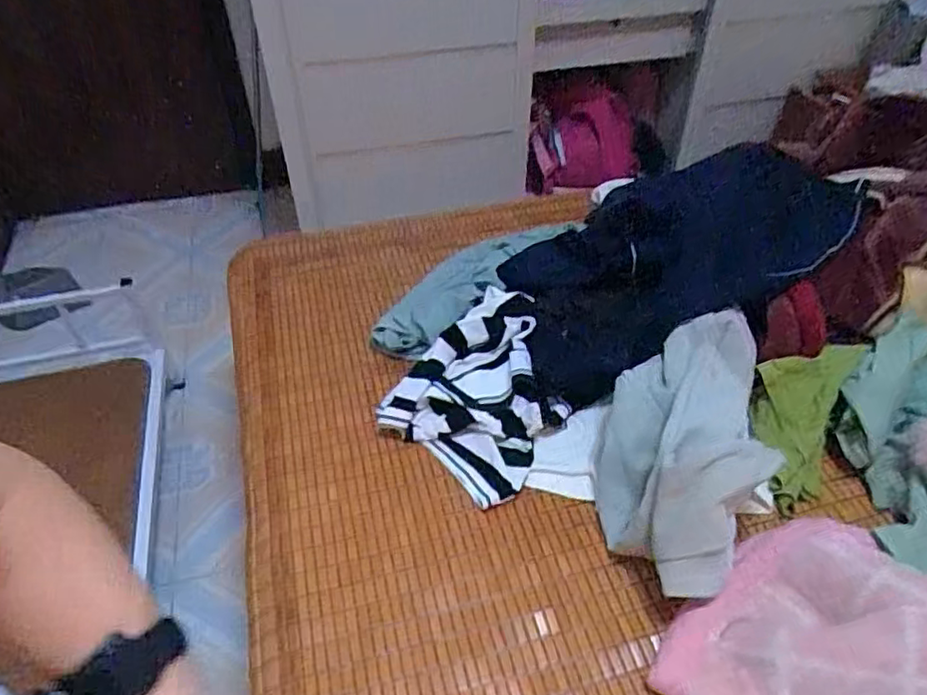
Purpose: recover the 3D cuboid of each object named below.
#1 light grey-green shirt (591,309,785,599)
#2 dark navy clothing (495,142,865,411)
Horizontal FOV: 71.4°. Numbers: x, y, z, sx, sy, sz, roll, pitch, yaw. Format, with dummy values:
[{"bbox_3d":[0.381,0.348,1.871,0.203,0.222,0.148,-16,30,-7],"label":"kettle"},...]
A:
[{"bbox_3d":[0.300,0.113,0.882,0.202,0.171,0.435,13,46,14],"label":"light grey-green shirt"},{"bbox_3d":[0.363,-0.170,1.151,0.665,0.138,0.377,-23,49,-21],"label":"dark navy clothing"}]

